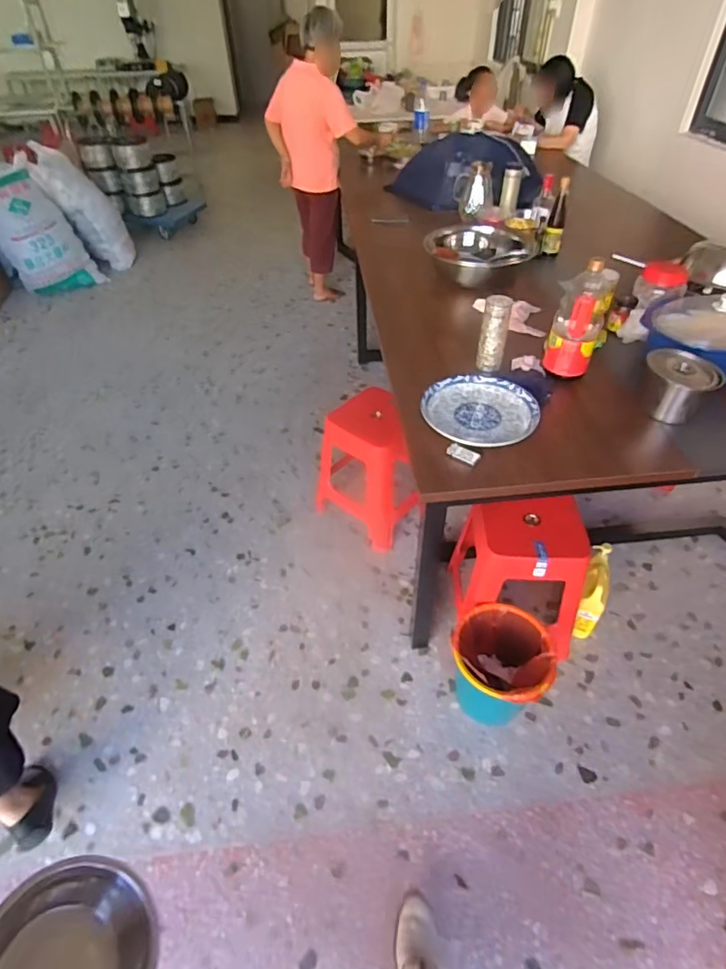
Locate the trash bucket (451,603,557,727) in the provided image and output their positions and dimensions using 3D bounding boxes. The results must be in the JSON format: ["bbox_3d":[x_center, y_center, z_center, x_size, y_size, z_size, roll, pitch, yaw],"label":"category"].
[{"bbox_3d":[0.368,0.504,1.389,0.245,0.270,0.232,-1,44,1],"label":"trash bucket"}]

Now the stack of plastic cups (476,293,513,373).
[{"bbox_3d":[0.329,-0.377,1.268,0.069,0.177,0.062,9,45,11],"label":"stack of plastic cups"}]

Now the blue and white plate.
[{"bbox_3d":[0.279,-0.178,1.187,0.257,0.038,0.264,-1,44,1],"label":"blue and white plate"}]

